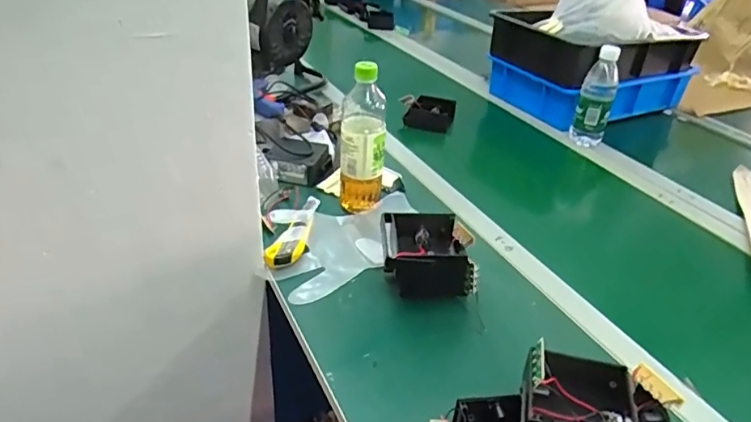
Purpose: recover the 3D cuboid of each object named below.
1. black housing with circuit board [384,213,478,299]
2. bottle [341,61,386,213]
[{"bbox_3d":[0.064,0.061,0.655,0.109,0.076,0.096,2,33,-2],"label":"black housing with circuit board"},{"bbox_3d":[-0.018,-0.100,0.762,0.061,0.218,0.056,0,33,-4],"label":"bottle"}]

